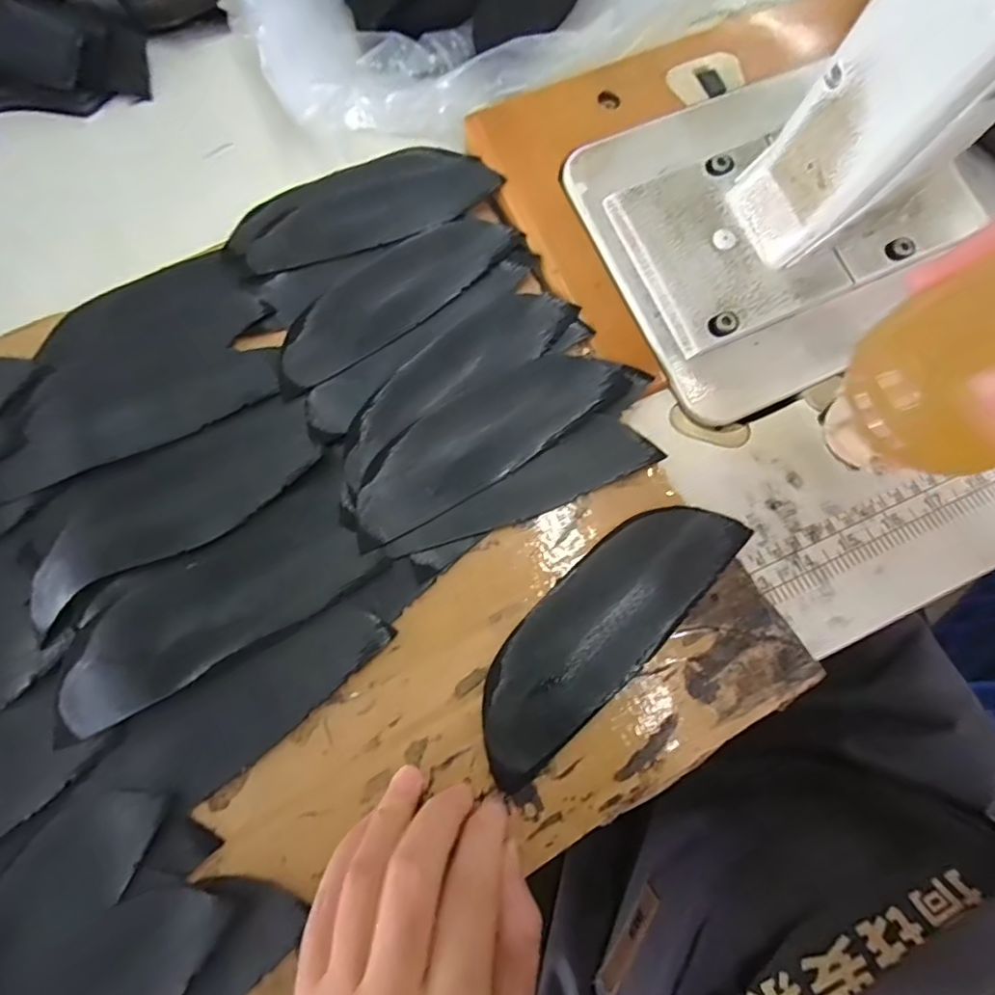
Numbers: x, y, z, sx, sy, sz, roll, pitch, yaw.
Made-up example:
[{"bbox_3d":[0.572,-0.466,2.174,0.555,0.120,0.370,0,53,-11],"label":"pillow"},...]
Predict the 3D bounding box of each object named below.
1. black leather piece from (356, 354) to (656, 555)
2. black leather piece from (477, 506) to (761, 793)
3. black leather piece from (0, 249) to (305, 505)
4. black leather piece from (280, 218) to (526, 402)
[{"bbox_3d":[-0.004,-0.033,0.284,0.155,0.005,0.046,-32,74,-10],"label":"black leather piece"},{"bbox_3d":[0.046,0.055,0.253,0.049,0.006,0.147,43,77,13],"label":"black leather piece"},{"bbox_3d":[-0.191,-0.070,0.299,0.143,0.006,0.107,-22,71,-9],"label":"black leather piece"},{"bbox_3d":[-0.058,-0.111,0.311,0.148,0.005,0.049,-37,72,-10],"label":"black leather piece"}]

